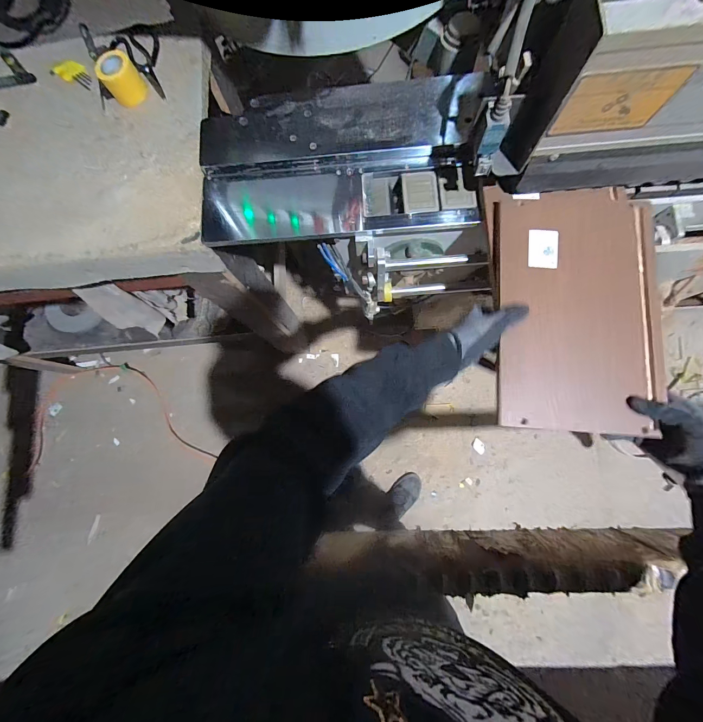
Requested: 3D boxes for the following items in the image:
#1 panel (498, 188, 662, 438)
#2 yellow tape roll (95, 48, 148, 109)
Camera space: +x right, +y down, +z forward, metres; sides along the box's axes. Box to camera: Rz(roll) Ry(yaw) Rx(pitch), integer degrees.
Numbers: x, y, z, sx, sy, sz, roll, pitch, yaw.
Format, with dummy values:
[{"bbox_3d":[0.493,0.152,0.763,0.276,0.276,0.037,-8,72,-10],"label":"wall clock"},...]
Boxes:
[{"bbox_3d":[0.317,-0.080,0.465,0.196,0.016,0.351,3,81,4],"label":"panel"},{"bbox_3d":[-0.422,-0.519,0.592,0.067,0.046,0.068,-1,81,4],"label":"yellow tape roll"}]

